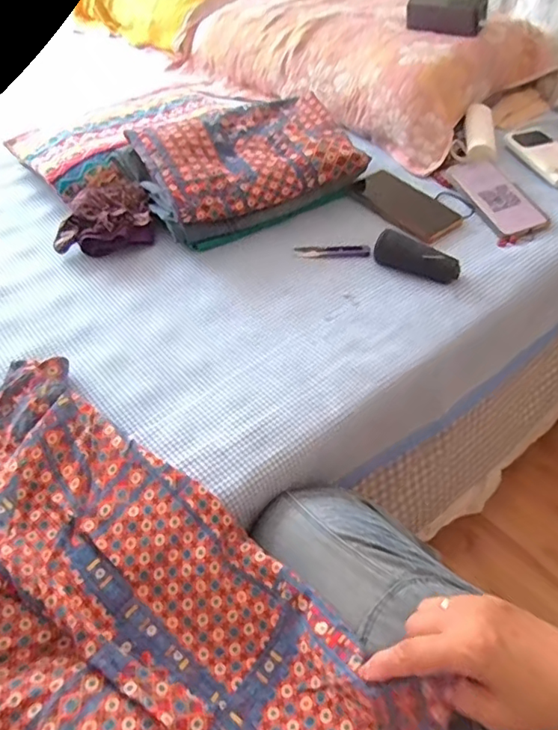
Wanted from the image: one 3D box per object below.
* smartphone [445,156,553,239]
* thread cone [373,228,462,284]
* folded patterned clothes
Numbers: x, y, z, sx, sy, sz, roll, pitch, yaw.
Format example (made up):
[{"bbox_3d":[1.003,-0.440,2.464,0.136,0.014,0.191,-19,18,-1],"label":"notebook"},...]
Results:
[{"bbox_3d":[0.311,-0.246,0.774,0.076,0.010,0.168,-21,58,-4],"label":"smartphone"},{"bbox_3d":[0.172,-0.135,0.675,0.109,0.033,0.032,24,53,23],"label":"thread cone"},{"bbox_3d":[-0.048,-0.290,0.787,0.298,0.096,0.203,-23,50,-17],"label":"folded patterned clothes"}]

